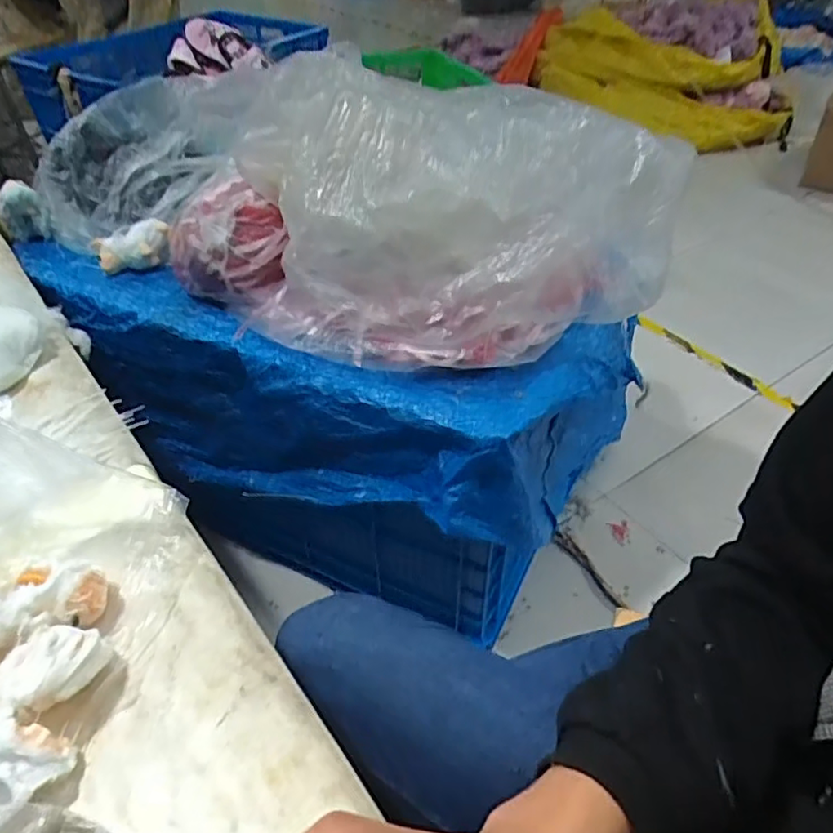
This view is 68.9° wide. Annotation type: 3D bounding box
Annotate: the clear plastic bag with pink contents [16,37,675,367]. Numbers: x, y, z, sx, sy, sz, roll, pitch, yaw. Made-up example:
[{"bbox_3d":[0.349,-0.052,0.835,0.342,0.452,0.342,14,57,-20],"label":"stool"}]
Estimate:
[{"bbox_3d":[-0.155,-0.328,0.906,0.984,0.286,0.369,21,47,22],"label":"clear plastic bag with pink contents"}]

